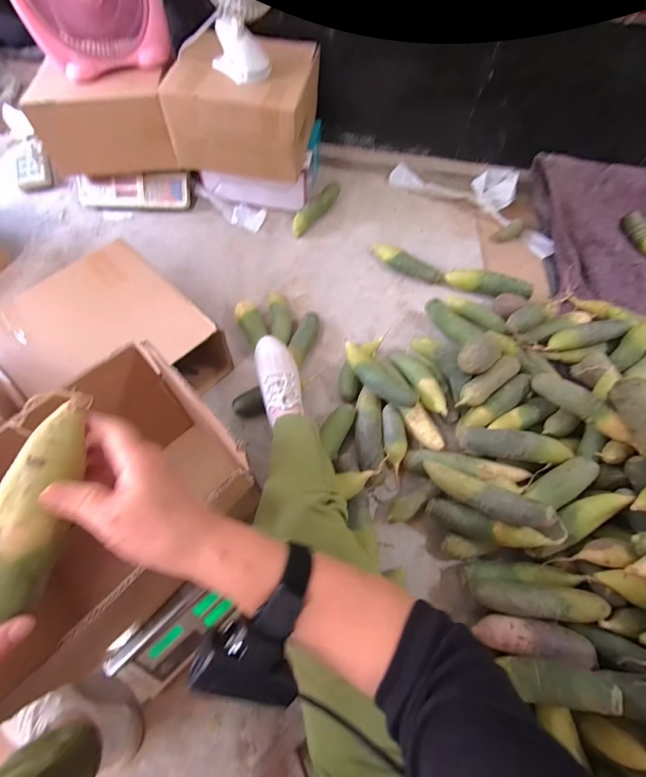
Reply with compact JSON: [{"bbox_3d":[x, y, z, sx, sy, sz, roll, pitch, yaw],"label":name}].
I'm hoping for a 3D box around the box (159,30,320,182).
[{"bbox_3d":[-0.211,-0.796,0.975,0.343,0.206,0.356,10,64,2],"label":"box"}]

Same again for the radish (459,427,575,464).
[{"bbox_3d":[0.402,0.119,0.736,0.215,0.048,0.059,6,63,17],"label":"radish"}]

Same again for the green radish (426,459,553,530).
[{"bbox_3d":[0.303,0.205,0.669,0.237,0.047,0.052,18,61,39],"label":"green radish"}]

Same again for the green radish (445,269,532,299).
[{"bbox_3d":[0.474,-0.299,1.009,0.232,0.053,0.061,11,64,3],"label":"green radish"}]

